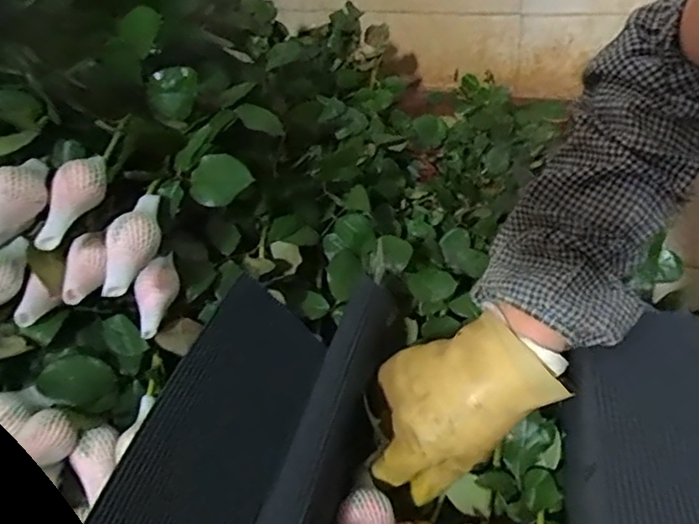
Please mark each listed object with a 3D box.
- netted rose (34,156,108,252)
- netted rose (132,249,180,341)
[{"bbox_3d":[-0.192,-0.044,0.400,0.028,0.030,0.086,2,52,12],"label":"netted rose"},{"bbox_3d":[-0.147,0.023,0.437,0.026,0.025,0.068,0,61,10],"label":"netted rose"}]

